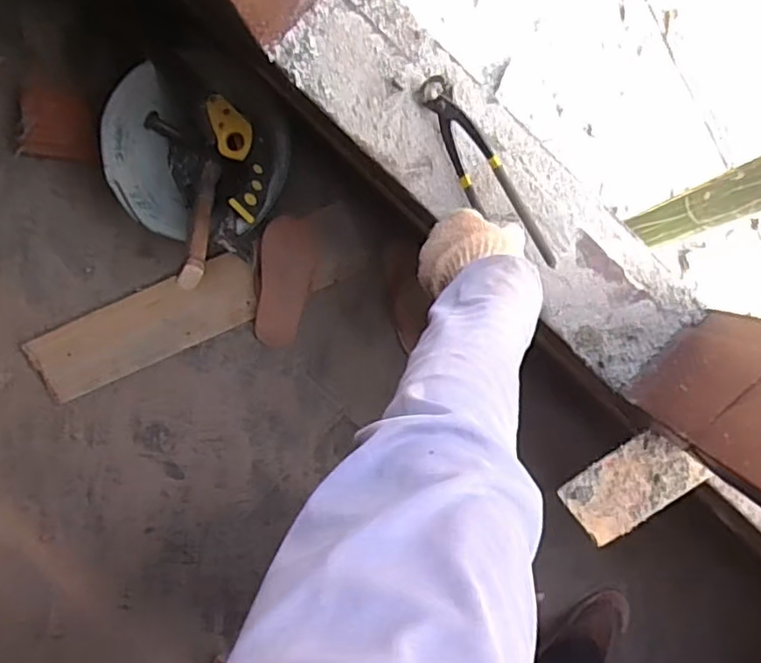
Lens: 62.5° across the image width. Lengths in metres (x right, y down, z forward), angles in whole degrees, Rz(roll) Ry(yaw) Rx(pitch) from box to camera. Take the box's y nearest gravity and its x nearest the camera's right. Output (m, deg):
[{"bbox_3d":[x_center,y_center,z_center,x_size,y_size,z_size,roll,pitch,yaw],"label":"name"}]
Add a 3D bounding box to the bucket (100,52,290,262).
[{"bbox_3d":[-0.273,-0.266,0.972,0.259,0.207,0.253,0,98,2],"label":"bucket"}]

